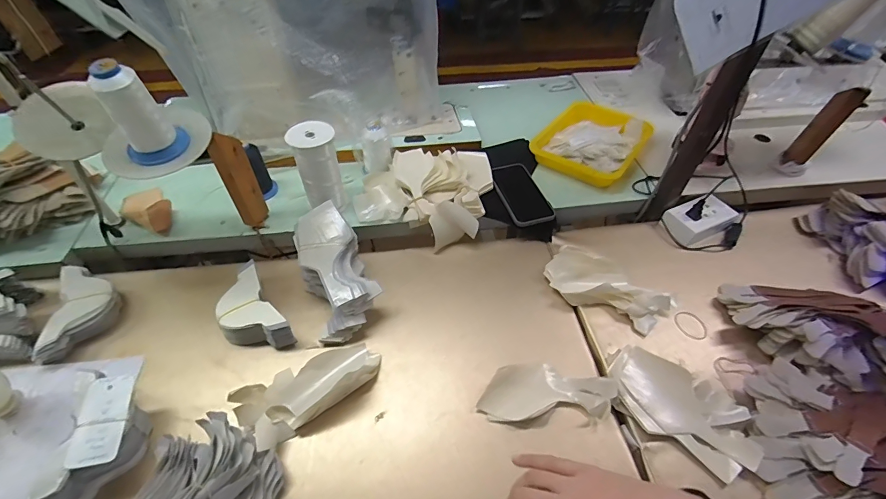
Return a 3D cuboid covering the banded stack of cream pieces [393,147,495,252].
[{"bbox_3d":[0.010,-0.116,0.793,0.193,0.061,0.221,-12,50,-11],"label":"banded stack of cream pieces"}]

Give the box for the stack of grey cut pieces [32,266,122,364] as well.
[{"bbox_3d":[-0.560,0.095,0.631,0.081,0.045,0.153,-9,52,-8],"label":"stack of grey cut pieces"}]

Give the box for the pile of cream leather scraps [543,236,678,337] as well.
[{"bbox_3d":[0.258,0.052,0.676,0.112,0.055,0.219,-33,59,-24],"label":"pile of cream leather scraps"}]

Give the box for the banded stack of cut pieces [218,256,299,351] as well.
[{"bbox_3d":[-0.305,0.100,0.631,0.085,0.042,0.156,-30,58,-23],"label":"banded stack of cut pieces"}]

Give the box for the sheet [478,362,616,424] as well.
[{"bbox_3d":[0.143,0.196,0.562,0.180,0.026,0.073,-3,56,1],"label":"sheet"}]

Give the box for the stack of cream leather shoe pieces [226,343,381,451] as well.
[{"bbox_3d":[-0.186,0.182,0.557,0.195,0.039,0.096,-30,58,-23],"label":"stack of cream leather shoe pieces"}]

